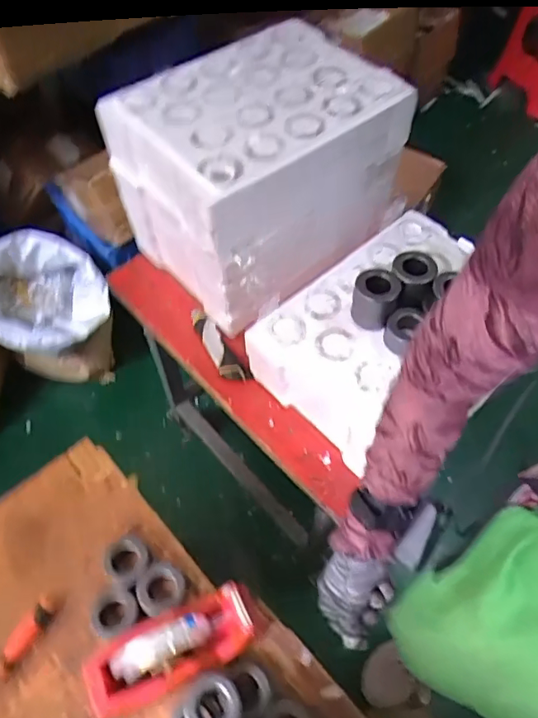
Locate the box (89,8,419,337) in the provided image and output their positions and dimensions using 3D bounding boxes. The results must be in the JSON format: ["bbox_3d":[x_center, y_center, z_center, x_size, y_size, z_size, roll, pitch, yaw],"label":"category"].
[{"bbox_3d":[-0.009,-0.314,0.876,0.407,0.270,0.352,-37,64,-21],"label":"box"}]

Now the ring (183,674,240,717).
[{"bbox_3d":[-0.064,0.389,0.585,0.062,0.014,0.059,-4,53,6],"label":"ring"}]

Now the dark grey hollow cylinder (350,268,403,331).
[{"bbox_3d":[0.150,-0.087,0.737,0.060,0.081,0.062,0,57,0],"label":"dark grey hollow cylinder"}]

